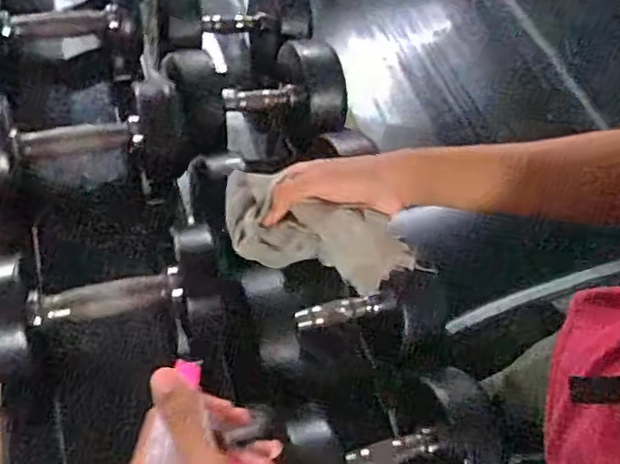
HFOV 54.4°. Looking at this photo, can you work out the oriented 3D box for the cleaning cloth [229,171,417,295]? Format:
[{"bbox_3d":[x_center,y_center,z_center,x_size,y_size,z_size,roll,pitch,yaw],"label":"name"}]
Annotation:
[{"bbox_3d":[0.007,0.005,0.503,0.162,0.049,0.059,18,61,-10],"label":"cleaning cloth"}]

